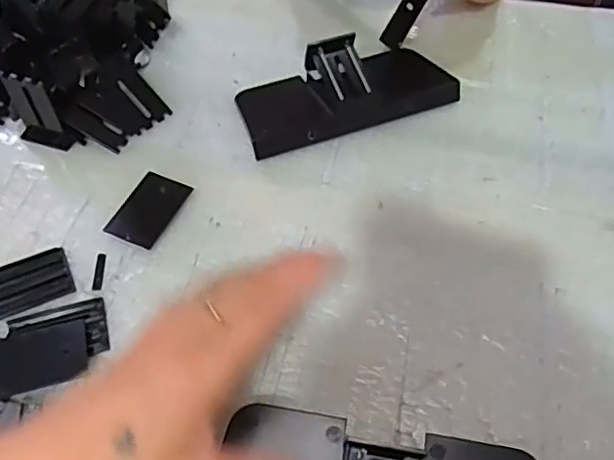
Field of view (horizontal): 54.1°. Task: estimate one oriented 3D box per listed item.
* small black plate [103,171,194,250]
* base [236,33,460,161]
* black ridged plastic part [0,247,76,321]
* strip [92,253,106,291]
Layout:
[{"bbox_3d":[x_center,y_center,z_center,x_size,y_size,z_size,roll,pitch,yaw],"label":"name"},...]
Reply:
[{"bbox_3d":[-0.106,-0.014,0.406,0.035,0.006,0.055,20,57,12],"label":"small black plate"},{"bbox_3d":[0.030,-0.108,0.453,0.160,0.036,0.070,-16,57,-12],"label":"base"},{"bbox_3d":[-0.174,0.034,0.371,0.054,0.006,0.035,-21,58,-15],"label":"black ridged plastic part"},{"bbox_3d":[-0.132,0.026,0.381,0.006,0.004,0.026,0,55,-1],"label":"strip"}]

